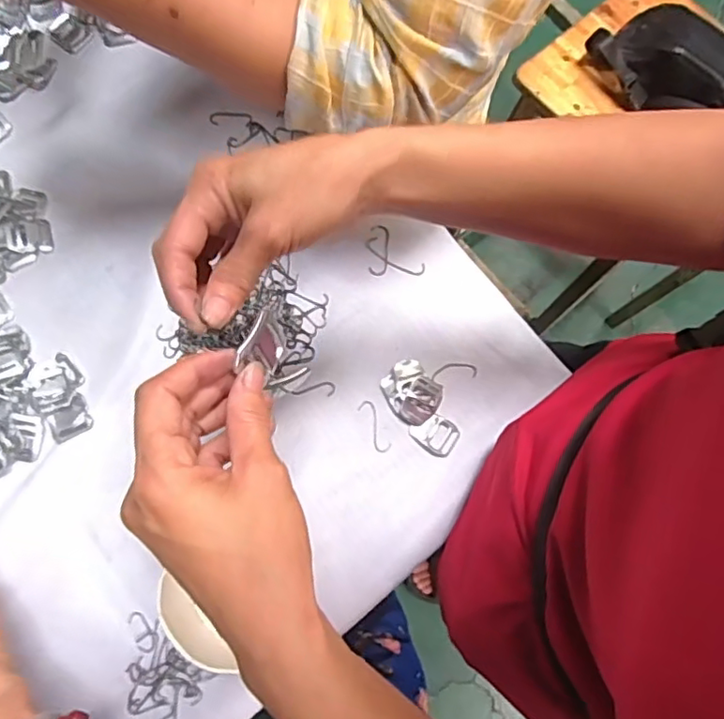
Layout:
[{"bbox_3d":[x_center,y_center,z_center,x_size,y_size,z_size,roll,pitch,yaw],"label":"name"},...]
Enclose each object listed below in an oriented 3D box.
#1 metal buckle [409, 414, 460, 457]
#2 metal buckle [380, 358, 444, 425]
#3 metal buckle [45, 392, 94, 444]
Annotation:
[{"bbox_3d":[0.059,0.060,0.473,0.035,0.004,0.029,33,76,7],"label":"metal buckle"},{"bbox_3d":[0.040,0.025,0.475,0.043,0.011,0.048,-43,80,-13],"label":"metal buckle"},{"bbox_3d":[-0.226,0.045,0.452,0.029,0.005,0.030,-30,78,-10],"label":"metal buckle"}]

